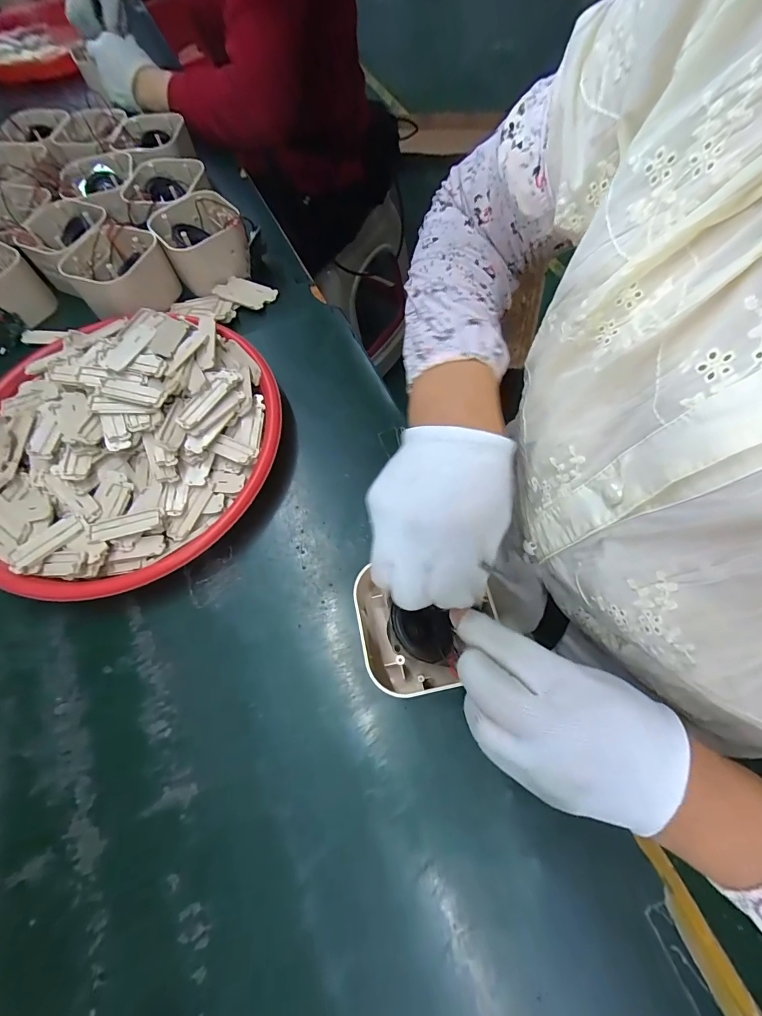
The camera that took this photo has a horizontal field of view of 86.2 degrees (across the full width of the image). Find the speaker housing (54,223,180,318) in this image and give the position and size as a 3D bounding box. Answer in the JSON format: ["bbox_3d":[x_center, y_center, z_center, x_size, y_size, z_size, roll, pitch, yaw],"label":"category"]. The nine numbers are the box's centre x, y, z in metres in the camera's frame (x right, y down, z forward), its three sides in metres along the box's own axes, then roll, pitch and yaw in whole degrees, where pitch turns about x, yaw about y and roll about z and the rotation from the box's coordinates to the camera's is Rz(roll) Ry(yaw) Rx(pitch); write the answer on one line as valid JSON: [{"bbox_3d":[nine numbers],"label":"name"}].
[{"bbox_3d":[-0.289,-0.260,0.453,0.097,0.052,0.091,-40,70,-13],"label":"speaker housing"}]

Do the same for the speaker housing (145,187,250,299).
[{"bbox_3d":[-0.205,-0.306,0.471,0.088,0.062,0.093,-30,68,-9],"label":"speaker housing"}]

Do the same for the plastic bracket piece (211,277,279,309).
[{"bbox_3d":[-0.155,-0.246,0.464,0.065,0.006,0.037,23,65,7],"label":"plastic bracket piece"}]

